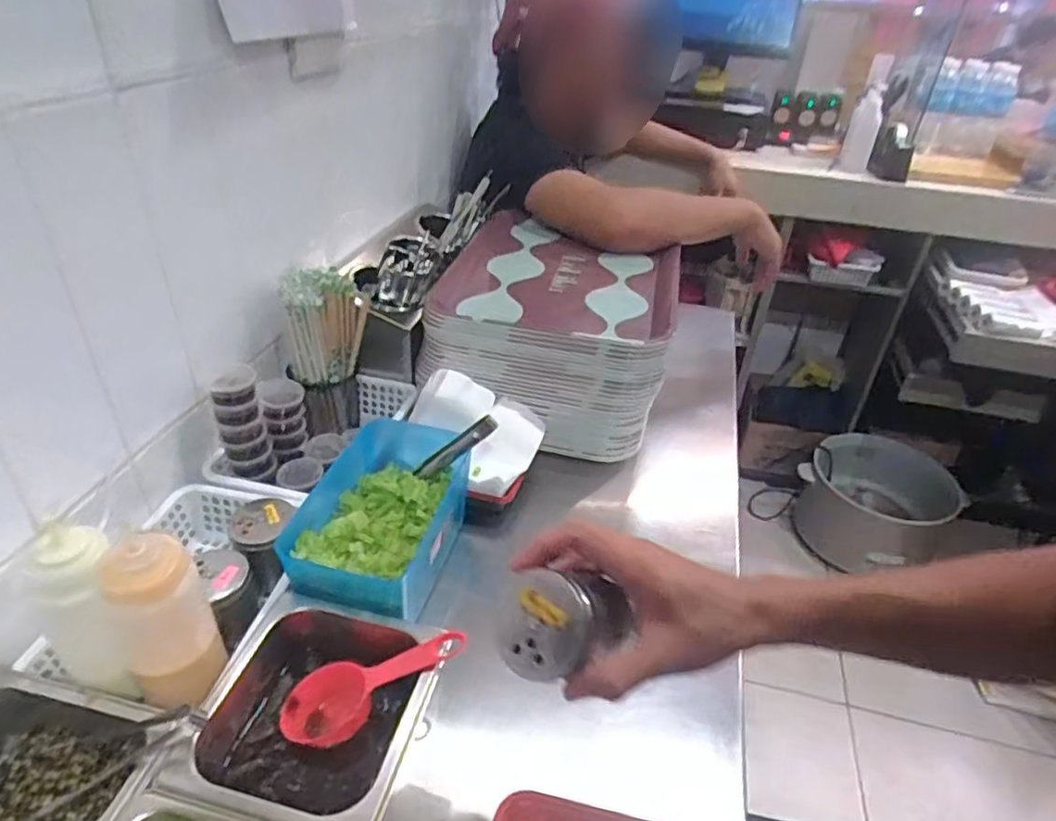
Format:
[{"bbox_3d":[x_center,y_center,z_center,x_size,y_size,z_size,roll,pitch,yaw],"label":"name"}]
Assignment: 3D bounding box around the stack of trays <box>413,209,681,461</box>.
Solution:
[{"bbox_3d":[0.052,-0.137,0.959,0.303,0.154,0.420,12,35,11],"label":"stack of trays"}]

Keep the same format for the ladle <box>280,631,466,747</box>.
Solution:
[{"bbox_3d":[-0.125,0.221,0.532,0.151,0.028,0.059,-26,38,1],"label":"ladle"}]

